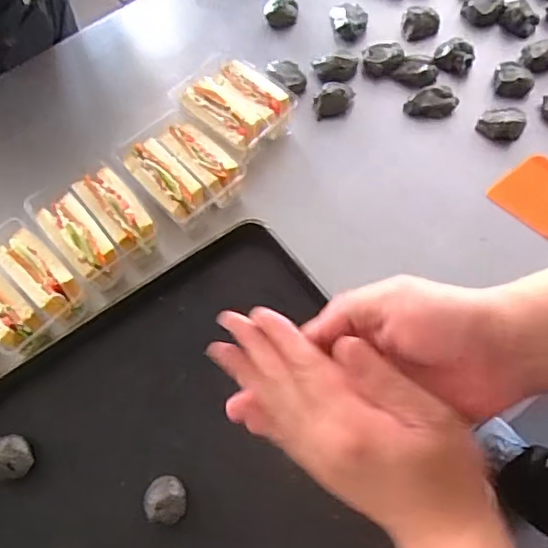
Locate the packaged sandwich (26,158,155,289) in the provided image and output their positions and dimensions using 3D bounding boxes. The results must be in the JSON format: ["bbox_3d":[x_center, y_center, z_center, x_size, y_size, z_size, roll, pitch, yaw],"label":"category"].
[{"bbox_3d":[-0.211,-0.064,0.682,0.108,0.056,0.147,-39,68,-16],"label":"packaged sandwich"}]

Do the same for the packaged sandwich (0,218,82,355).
[{"bbox_3d":[-0.282,0.016,0.648,0.134,0.050,0.114,41,72,20],"label":"packaged sandwich"}]

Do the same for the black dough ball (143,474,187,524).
[{"bbox_3d":[-0.103,0.218,0.566,0.038,0.031,0.041,-1,64,2],"label":"black dough ball"}]

